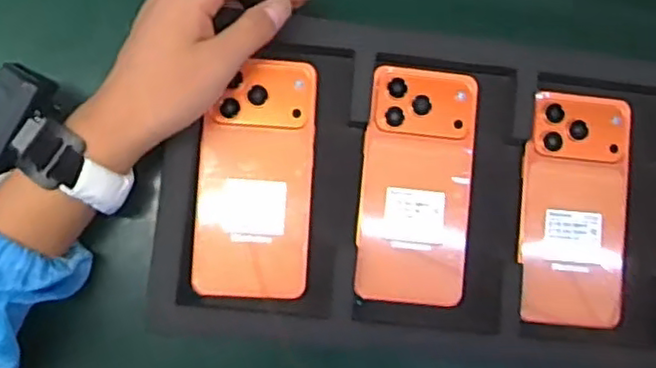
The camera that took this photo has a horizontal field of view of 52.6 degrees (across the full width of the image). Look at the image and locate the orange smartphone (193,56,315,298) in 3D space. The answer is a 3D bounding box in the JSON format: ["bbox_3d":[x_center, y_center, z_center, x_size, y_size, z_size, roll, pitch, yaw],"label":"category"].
[{"bbox_3d":[-0.049,-0.004,0.454,0.077,0.008,0.159,3,85,-5],"label":"orange smartphone"}]

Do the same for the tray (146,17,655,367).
[{"bbox_3d":[0.115,0.010,0.460,0.437,0.029,0.220,7,83,-6],"label":"tray"}]

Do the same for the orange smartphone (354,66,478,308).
[{"bbox_3d":[0.062,0.001,0.463,0.077,0.011,0.160,6,85,-4],"label":"orange smartphone"}]

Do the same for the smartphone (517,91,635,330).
[{"bbox_3d":[0.176,0.017,0.469,0.076,0.006,0.161,7,85,-4],"label":"smartphone"}]

